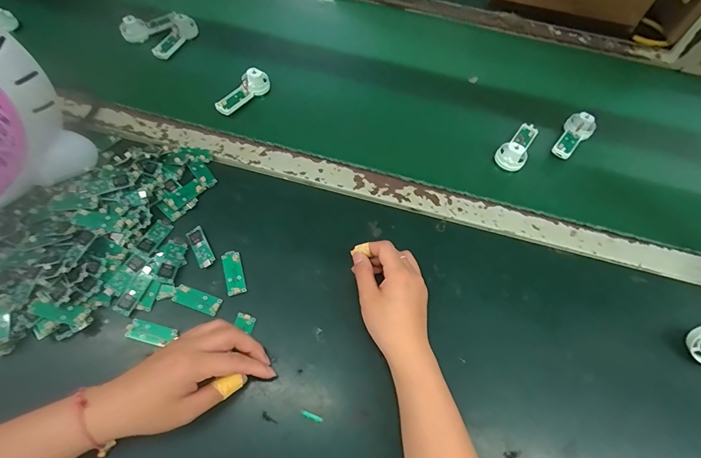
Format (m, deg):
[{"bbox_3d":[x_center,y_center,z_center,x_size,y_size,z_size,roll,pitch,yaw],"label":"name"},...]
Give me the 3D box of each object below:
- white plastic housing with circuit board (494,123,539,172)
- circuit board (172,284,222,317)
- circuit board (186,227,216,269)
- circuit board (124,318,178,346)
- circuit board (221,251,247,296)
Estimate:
[{"bbox_3d":[0.243,-0.122,0.524,0.039,0.038,0.089,34,64,14],"label":"white plastic housing with circuit board"},{"bbox_3d":[-0.161,0.074,0.382,0.046,0.006,0.019,19,61,6],"label":"circuit board"},{"bbox_3d":[-0.169,0.020,0.412,0.018,0.007,0.047,-26,66,-17],"label":"circuit board"},{"bbox_3d":[-0.200,0.104,0.366,0.049,0.004,0.018,14,61,4],"label":"circuit board"},{"bbox_3d":[-0.130,0.047,0.402,0.020,0.004,0.050,-15,63,-12],"label":"circuit board"}]

